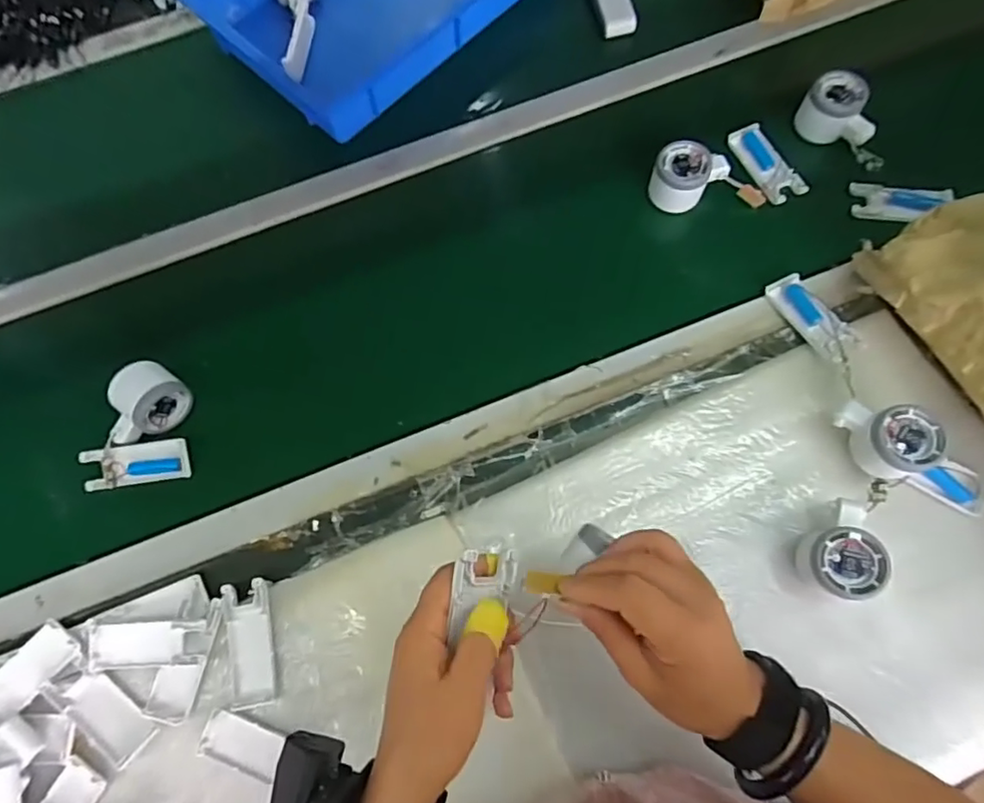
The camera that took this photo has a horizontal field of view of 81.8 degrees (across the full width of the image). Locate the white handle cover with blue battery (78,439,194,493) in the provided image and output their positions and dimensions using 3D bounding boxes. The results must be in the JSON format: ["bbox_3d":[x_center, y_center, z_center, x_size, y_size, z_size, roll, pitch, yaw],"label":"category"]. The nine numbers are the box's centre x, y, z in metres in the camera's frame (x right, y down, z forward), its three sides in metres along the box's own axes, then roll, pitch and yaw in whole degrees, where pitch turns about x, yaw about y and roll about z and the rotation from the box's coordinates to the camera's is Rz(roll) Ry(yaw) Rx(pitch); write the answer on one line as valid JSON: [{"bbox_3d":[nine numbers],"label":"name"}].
[{"bbox_3d":[-0.355,0.062,0.571,0.102,0.018,0.040,-9,72,0],"label":"white handle cover with blue battery"}]

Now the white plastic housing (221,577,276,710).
[{"bbox_3d":[-0.219,0.217,0.510,0.042,0.010,0.104,-11,72,-1],"label":"white plastic housing"}]

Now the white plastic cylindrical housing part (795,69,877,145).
[{"bbox_3d":[0.393,-0.325,0.641,0.082,0.052,0.054,34,76,12],"label":"white plastic cylindrical housing part"}]

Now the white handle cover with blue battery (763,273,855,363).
[{"bbox_3d":[0.326,-0.086,0.580,0.042,0.022,0.102,-29,73,-7],"label":"white handle cover with blue battery"}]

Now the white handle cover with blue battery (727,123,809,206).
[{"bbox_3d":[0.312,-0.274,0.649,0.041,0.014,0.107,-24,73,-6],"label":"white handle cover with blue battery"}]

